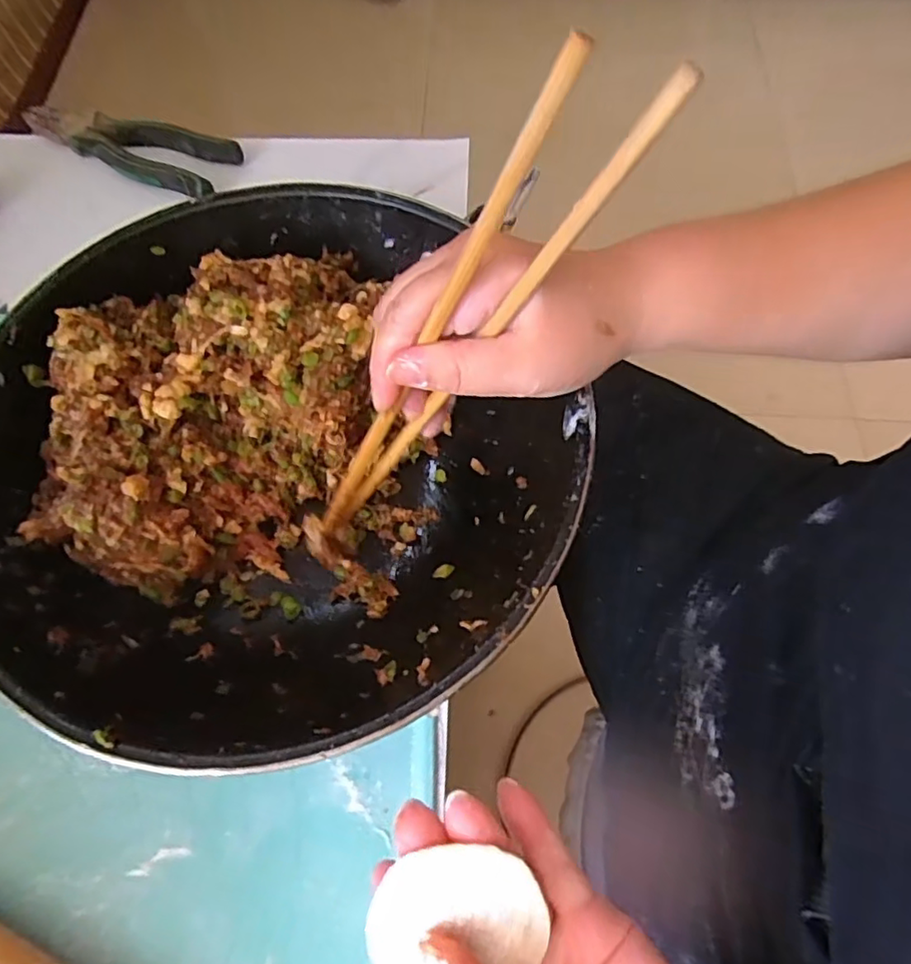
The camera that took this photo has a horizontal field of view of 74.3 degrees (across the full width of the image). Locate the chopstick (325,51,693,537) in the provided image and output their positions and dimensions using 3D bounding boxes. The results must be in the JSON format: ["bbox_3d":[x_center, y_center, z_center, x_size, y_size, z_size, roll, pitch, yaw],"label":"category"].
[{"bbox_3d":[-0.002,-0.042,0.250,0.012,0.260,0.009,-2,62,-35],"label":"chopstick"}]

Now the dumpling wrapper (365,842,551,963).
[{"bbox_3d":[0.002,0.132,0.183,0.054,0.004,0.043,11,95,-9],"label":"dumpling wrapper"}]

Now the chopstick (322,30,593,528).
[{"bbox_3d":[-0.019,-0.044,0.246,0.008,0.254,0.007,-12,63,-35],"label":"chopstick"}]

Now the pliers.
[{"bbox_3d":[-0.267,-0.277,0.493,0.175,0.019,0.057,18,67,8],"label":"pliers"}]

